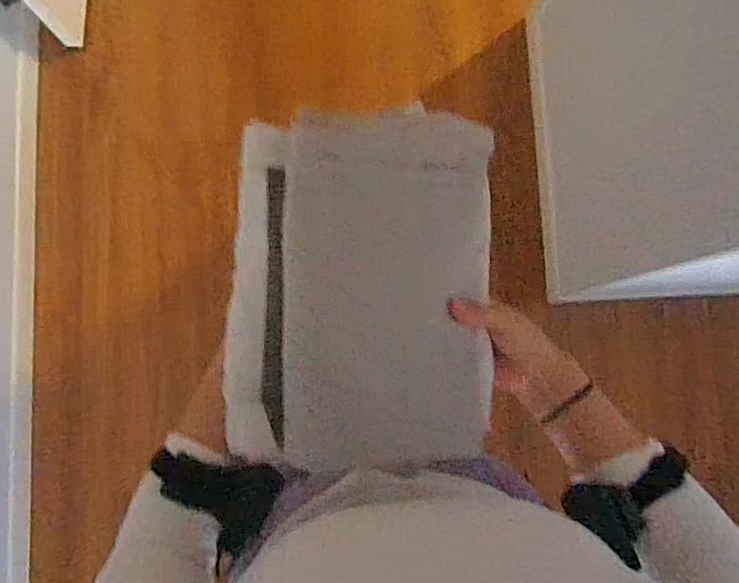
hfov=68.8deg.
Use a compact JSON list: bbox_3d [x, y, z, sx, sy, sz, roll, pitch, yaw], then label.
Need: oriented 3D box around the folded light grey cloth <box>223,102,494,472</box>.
[{"bbox_3d":[0.005,-0.002,0.423,0.212,0.054,0.264,3,96,-13],"label":"folded light grey cloth"}]

